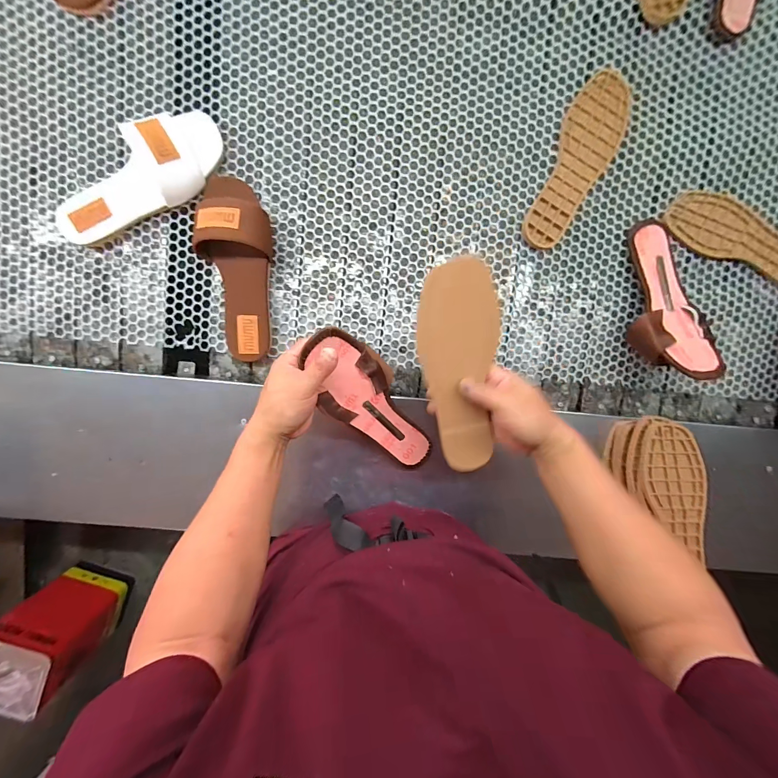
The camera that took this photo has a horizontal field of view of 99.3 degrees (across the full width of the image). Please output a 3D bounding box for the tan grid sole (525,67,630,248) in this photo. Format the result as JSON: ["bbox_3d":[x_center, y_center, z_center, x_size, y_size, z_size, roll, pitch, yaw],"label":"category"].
[{"bbox_3d":[0.275,-0.332,0.486,0.085,0.011,0.247,27,96,-4],"label":"tan grid sole"}]

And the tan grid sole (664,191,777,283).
[{"bbox_3d":[0.553,-0.227,0.507,0.265,0.008,0.081,22,96,-4],"label":"tan grid sole"}]

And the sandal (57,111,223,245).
[{"bbox_3d":[-0.342,-0.280,0.449,0.258,0.059,0.096,-33,97,3],"label":"sandal"}]

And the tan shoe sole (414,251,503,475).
[{"bbox_3d":[0.080,-0.011,0.369,0.080,0.006,0.247,-5,117,9],"label":"tan shoe sole"}]

